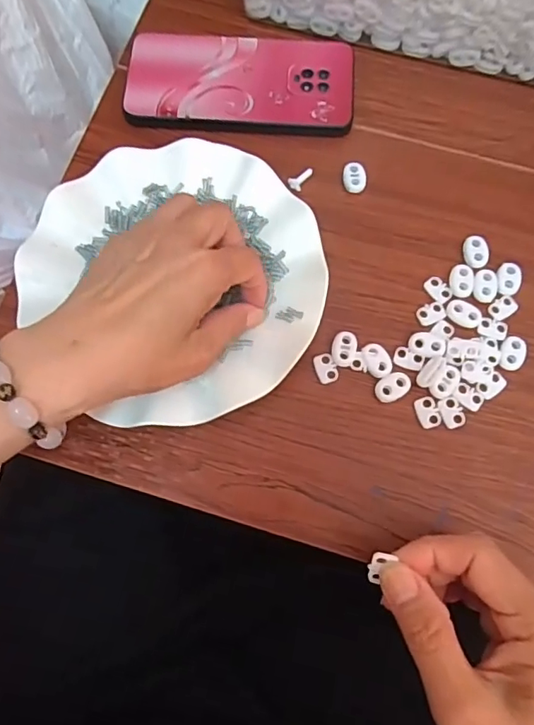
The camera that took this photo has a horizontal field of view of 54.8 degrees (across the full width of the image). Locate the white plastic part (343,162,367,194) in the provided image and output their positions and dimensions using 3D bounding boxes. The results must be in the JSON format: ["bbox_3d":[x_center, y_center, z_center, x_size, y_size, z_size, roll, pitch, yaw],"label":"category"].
[{"bbox_3d":[0.062,-0.130,0.361,0.016,0.004,0.022,5,74,1],"label":"white plastic part"}]

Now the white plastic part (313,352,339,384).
[{"bbox_3d":[0.037,0.004,0.323,0.013,0.004,0.019,-21,76,-6],"label":"white plastic part"}]

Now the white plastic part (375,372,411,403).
[{"bbox_3d":[0.078,0.015,0.319,0.023,0.004,0.015,-34,77,-9],"label":"white plastic part"}]

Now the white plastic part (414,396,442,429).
[{"bbox_3d":[0.099,0.030,0.315,0.014,0.004,0.018,-16,75,-5],"label":"white plastic part"}]

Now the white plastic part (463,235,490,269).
[{"bbox_3d":[0.140,-0.074,0.344,0.015,0.004,0.023,-1,74,-1],"label":"white plastic part"}]

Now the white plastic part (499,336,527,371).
[{"bbox_3d":[0.155,-0.006,0.326,0.015,0.005,0.022,11,75,3],"label":"white plastic part"}]

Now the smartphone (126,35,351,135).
[{"bbox_3d":[-0.019,-0.206,0.379,0.161,0.015,0.081,3,74,0],"label":"smartphone"}]

